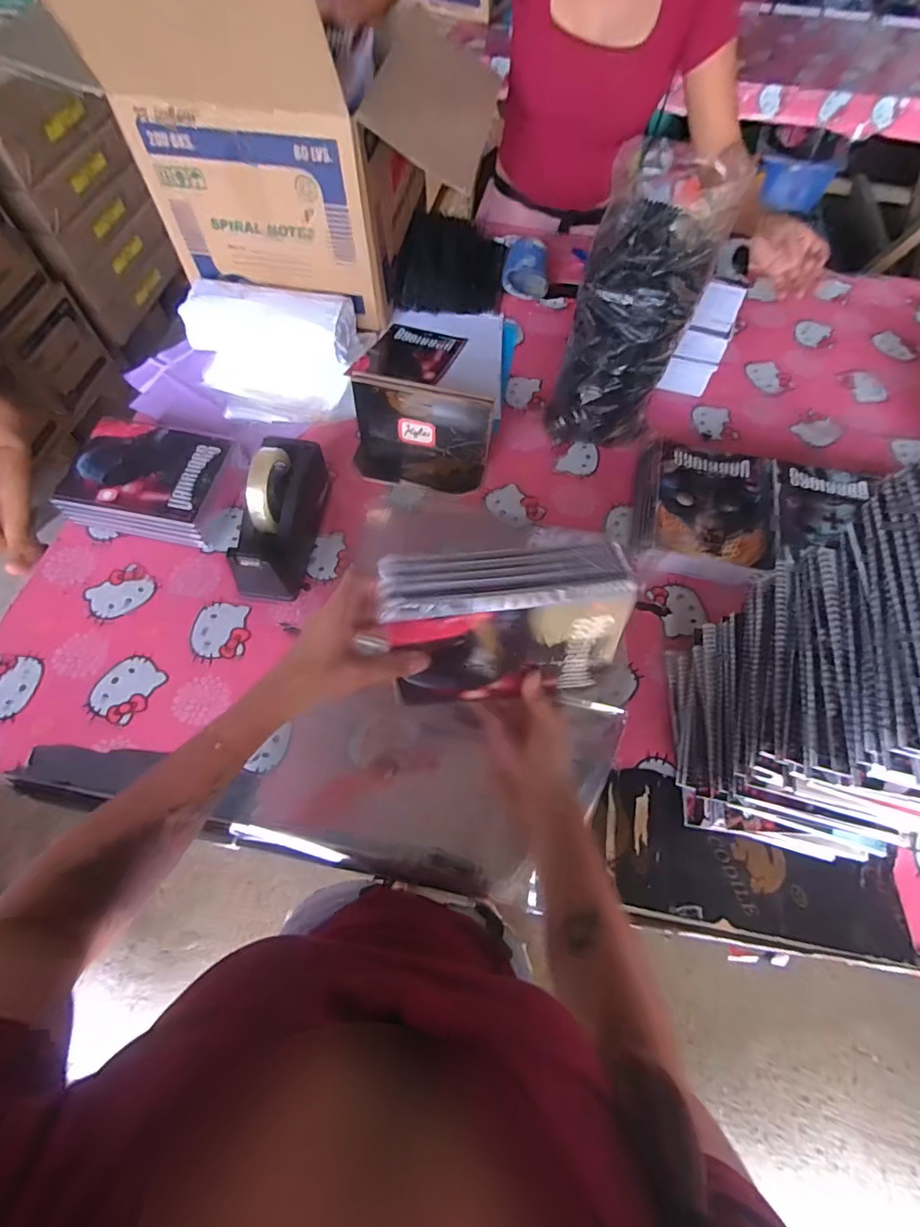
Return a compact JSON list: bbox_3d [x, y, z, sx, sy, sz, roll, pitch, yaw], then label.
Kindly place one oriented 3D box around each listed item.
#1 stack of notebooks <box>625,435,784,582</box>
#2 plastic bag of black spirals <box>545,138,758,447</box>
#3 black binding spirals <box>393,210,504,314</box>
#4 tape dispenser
[{"bbox_3d":[0.340,-0.138,0.725,0.178,0.061,0.223,13,64,5],"label":"stack of notebooks"},{"bbox_3d":[0.219,-0.375,0.680,0.144,0.344,0.121,16,64,6],"label":"plastic bag of black spirals"},{"bbox_3d":[-0.012,-0.651,0.960,0.183,0.041,0.240,7,64,2],"label":"black binding spirals"},{"bbox_3d":[-0.232,-0.123,0.657,0.071,0.126,0.210,7,64,2],"label":"tape dispenser"}]

